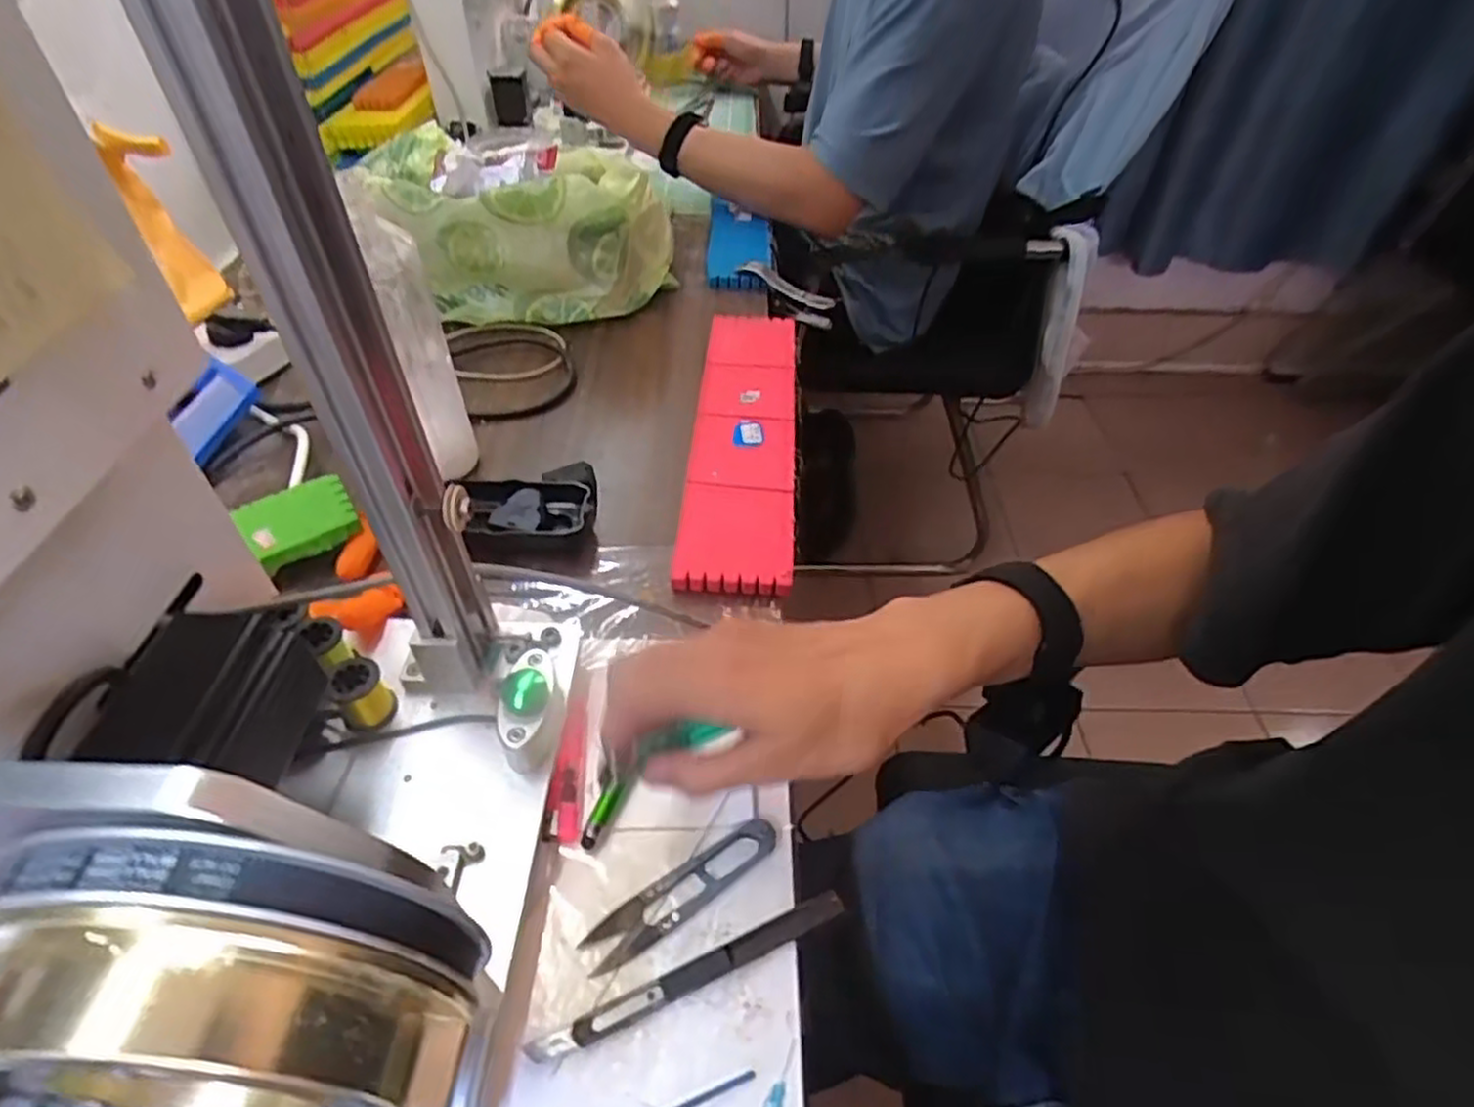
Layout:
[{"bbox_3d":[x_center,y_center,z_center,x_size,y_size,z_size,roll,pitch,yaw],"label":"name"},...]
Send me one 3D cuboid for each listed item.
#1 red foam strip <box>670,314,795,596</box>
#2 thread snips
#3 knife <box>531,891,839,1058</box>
[{"bbox_3d":[0.007,-0.098,0.609,0.080,0.028,0.341,4,46,1],"label":"red foam strip"},{"bbox_3d":[-0.025,0.162,0.353,0.102,0.005,0.023,-24,52,-23],"label":"thread snips"},{"bbox_3d":[-0.019,0.187,0.327,0.147,0.006,0.012,-18,50,-18],"label":"knife"}]

